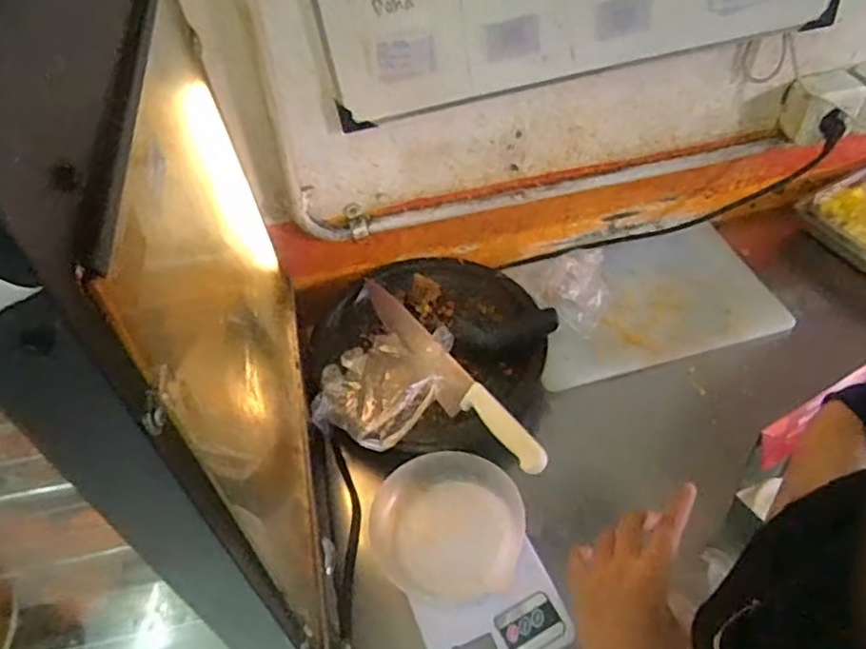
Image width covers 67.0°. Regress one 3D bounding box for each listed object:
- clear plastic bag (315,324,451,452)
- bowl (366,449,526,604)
[{"bbox_3d":[-0.059,0.057,0.770,0.134,0.047,0.176,29,57,28],"label":"clear plastic bag"},{"bbox_3d":[0.016,0.208,0.680,0.156,0.042,0.145,-3,48,3],"label":"bowl"}]

